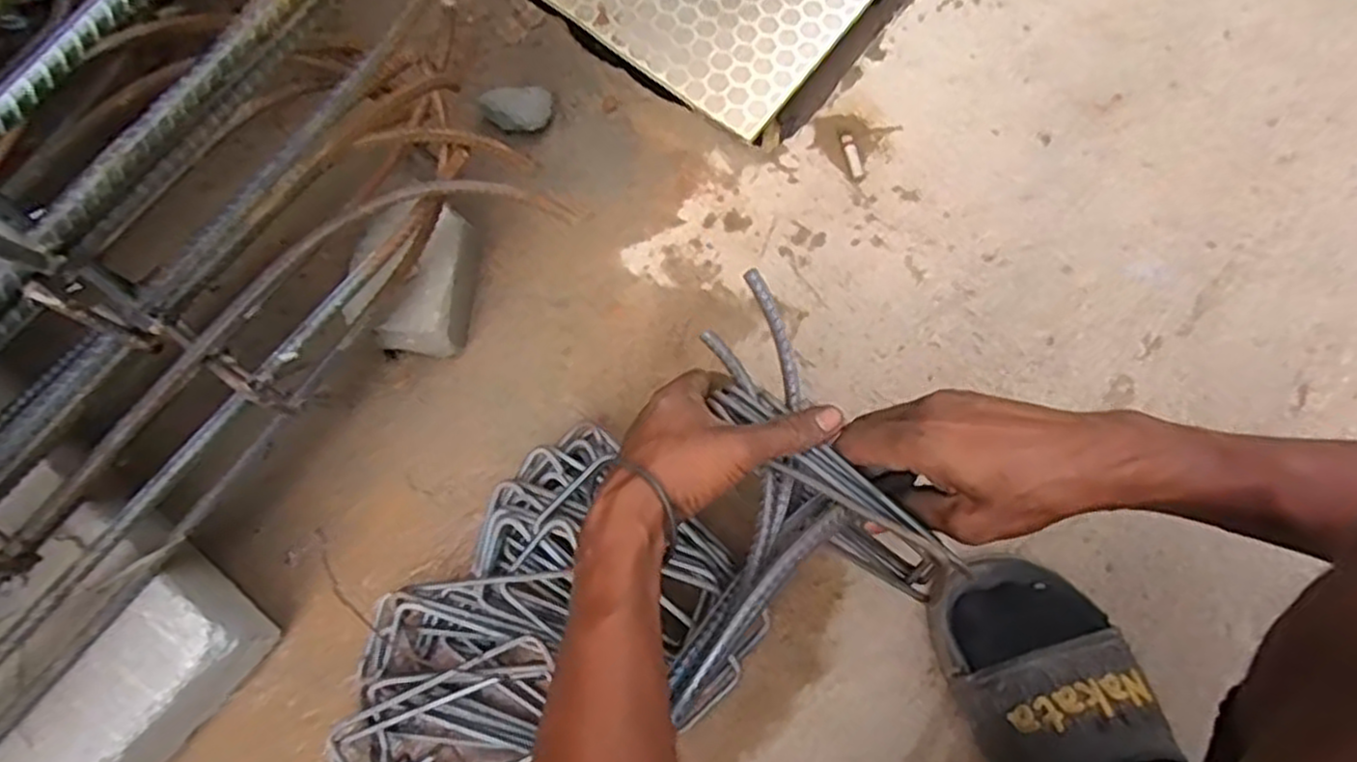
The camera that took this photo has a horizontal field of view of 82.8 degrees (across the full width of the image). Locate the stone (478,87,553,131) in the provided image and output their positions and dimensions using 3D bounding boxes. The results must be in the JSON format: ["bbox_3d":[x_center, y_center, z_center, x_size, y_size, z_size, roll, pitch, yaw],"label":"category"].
[{"bbox_3d":[-0.128,-0.213,0.610,0.054,0.029,0.032,-3,74,-1],"label":"stone"}]

